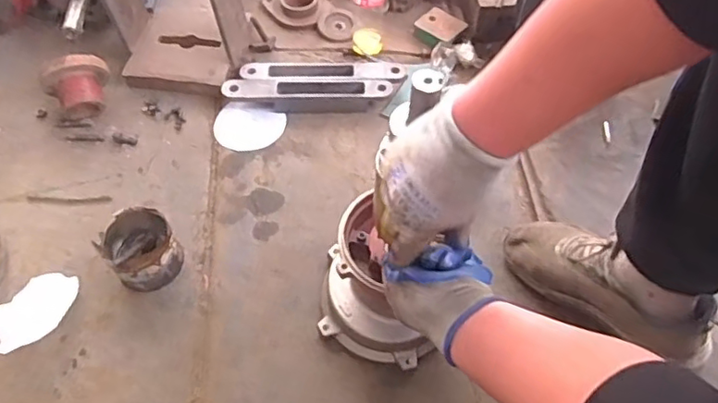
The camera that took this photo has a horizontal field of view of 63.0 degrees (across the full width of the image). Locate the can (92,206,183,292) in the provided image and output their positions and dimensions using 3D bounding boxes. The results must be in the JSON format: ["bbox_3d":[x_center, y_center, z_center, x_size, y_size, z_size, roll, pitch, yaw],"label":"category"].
[{"bbox_3d":[-0.321,0.066,0.864,0.093,0.091,0.104,-28,61,-18],"label":"can"}]

